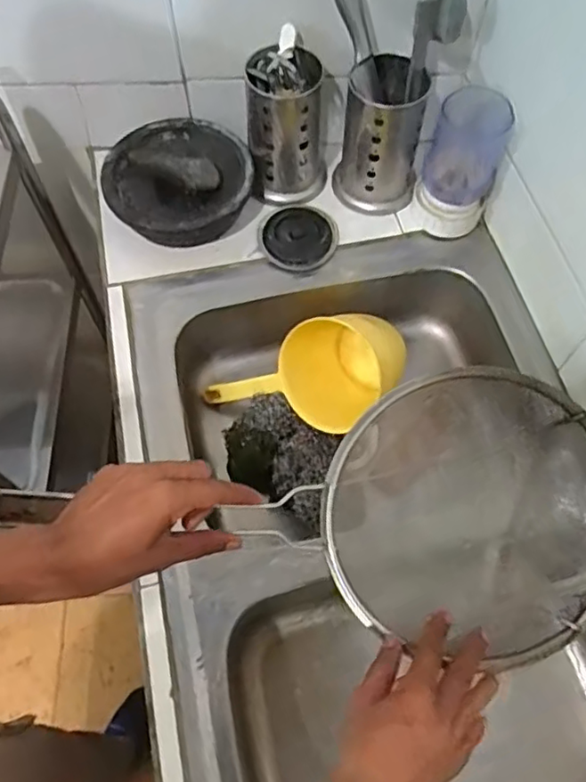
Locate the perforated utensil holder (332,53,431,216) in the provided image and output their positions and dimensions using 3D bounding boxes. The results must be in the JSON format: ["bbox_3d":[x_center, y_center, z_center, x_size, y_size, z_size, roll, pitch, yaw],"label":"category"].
[{"bbox_3d":[0.112,-0.326,0.798,0.109,0.166,0.097,5,63,3],"label":"perforated utensil holder"}]

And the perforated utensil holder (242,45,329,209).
[{"bbox_3d":[-0.007,-0.347,0.800,0.105,0.185,0.105,0,63,0],"label":"perforated utensil holder"}]

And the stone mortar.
[{"bbox_3d":[-0.149,-0.271,0.823,0.184,0.078,0.176,0,63,0],"label":"stone mortar"}]

